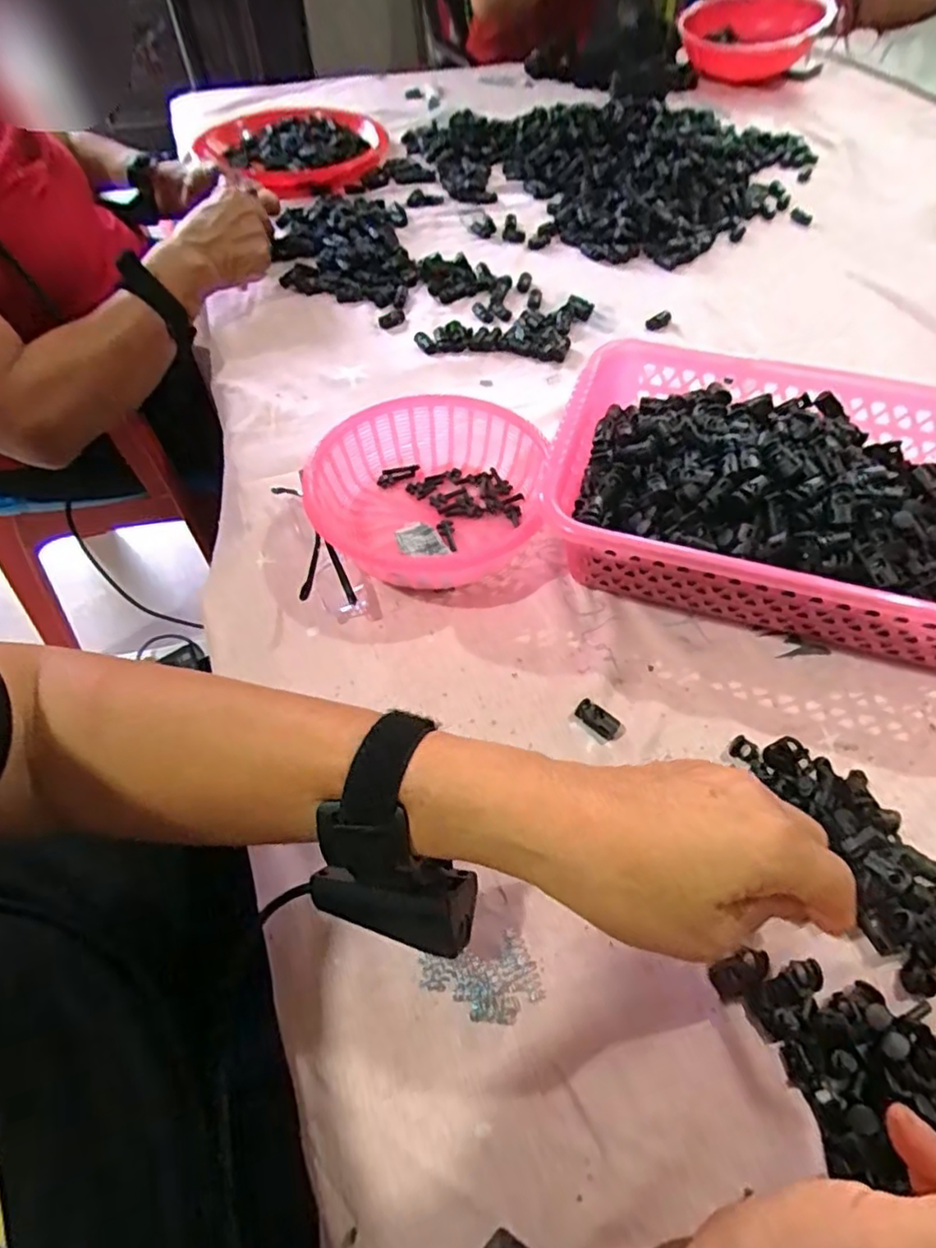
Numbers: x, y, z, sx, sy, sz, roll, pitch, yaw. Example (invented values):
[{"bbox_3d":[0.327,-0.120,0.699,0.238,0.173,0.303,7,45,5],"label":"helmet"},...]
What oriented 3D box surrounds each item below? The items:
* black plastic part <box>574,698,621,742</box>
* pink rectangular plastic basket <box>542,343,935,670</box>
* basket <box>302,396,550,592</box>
[{"bbox_3d":[0.074,0.056,0.362,0.026,0.009,0.013,37,63,24],"label":"black plastic part"},{"bbox_3d":[0.214,-0.085,0.424,0.299,0.079,0.209,13,56,10],"label":"pink rectangular plastic basket"},{"bbox_3d":[-0.028,-0.091,0.448,0.150,0.050,0.165,0,54,1],"label":"basket"}]

